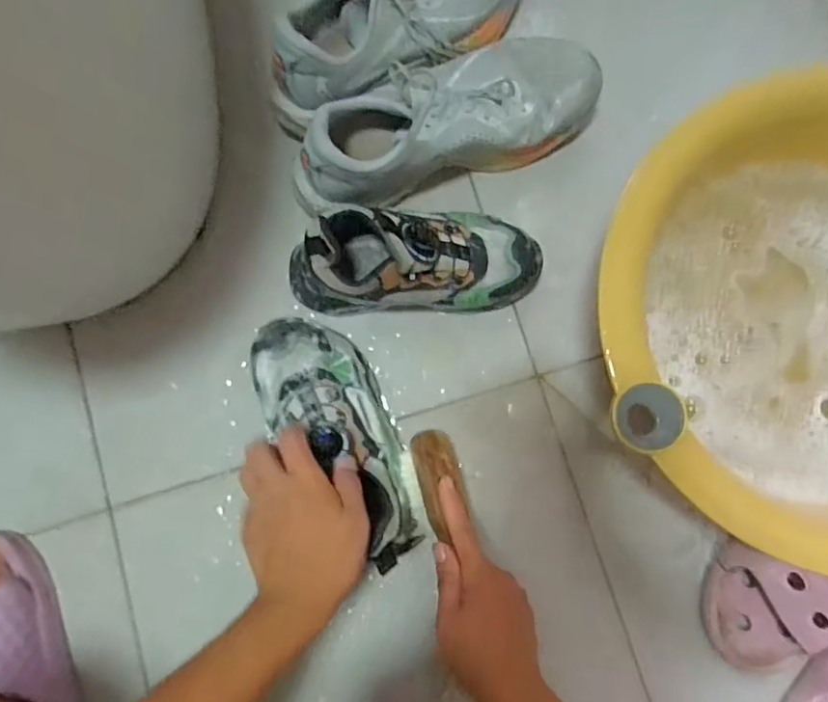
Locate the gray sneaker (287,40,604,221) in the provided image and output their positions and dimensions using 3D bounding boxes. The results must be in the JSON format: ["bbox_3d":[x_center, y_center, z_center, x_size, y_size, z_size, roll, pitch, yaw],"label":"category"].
[{"bbox_3d":[0.025,-0.210,0.535,0.281,0.112,0.102,-20,80,-3],"label":"gray sneaker"}]

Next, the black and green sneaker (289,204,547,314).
[{"bbox_3d":[-0.002,-0.082,0.519,0.224,0.109,0.087,-4,79,0],"label":"black and green sneaker"}]

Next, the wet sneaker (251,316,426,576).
[{"bbox_3d":[-0.060,0.069,0.499,0.089,0.075,0.216,-33,76,-5],"label":"wet sneaker"}]

